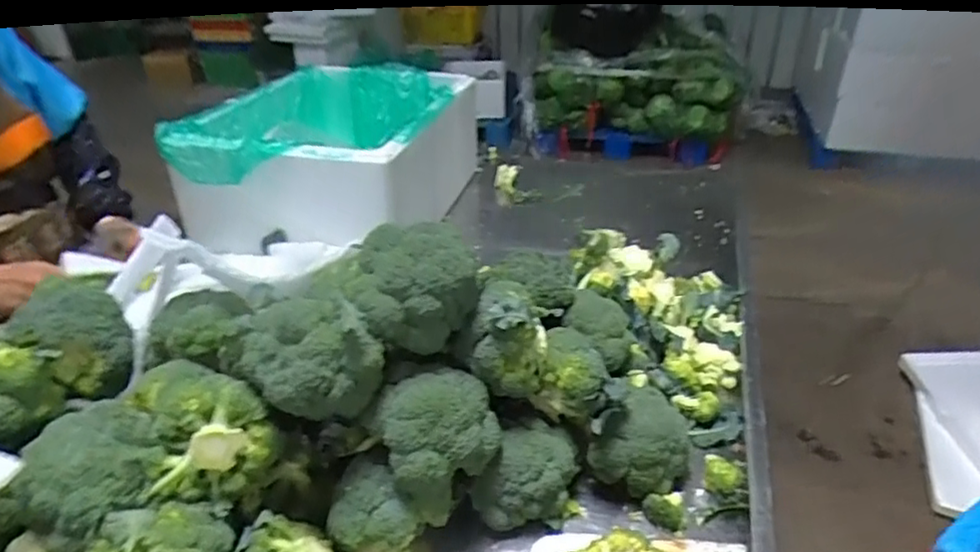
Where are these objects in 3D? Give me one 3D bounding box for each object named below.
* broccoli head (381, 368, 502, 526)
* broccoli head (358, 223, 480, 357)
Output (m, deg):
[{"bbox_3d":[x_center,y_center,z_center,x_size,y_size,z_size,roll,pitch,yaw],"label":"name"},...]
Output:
[{"bbox_3d":[-0.046,0.166,0.634,0.113,0.127,0.100,-3,31,-2],"label":"broccoli head"},{"bbox_3d":[-0.072,0.010,0.631,0.120,0.102,0.087,-11,32,-15],"label":"broccoli head"}]

